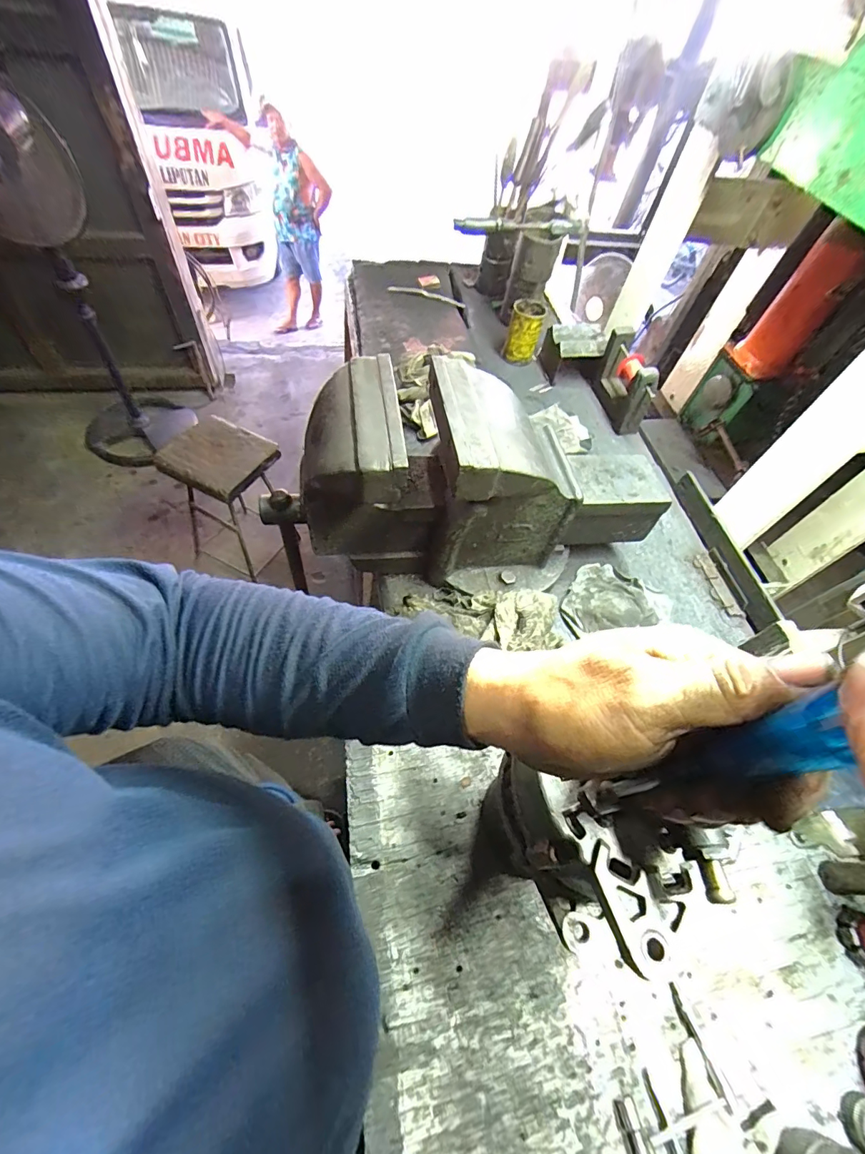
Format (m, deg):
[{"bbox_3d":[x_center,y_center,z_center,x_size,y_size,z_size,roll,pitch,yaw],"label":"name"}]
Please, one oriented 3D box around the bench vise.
[{"bbox_3d":[0.058,-0.137,0.614,0.552,0.239,0.194,-10,58,-14],"label":"bench vise"}]

